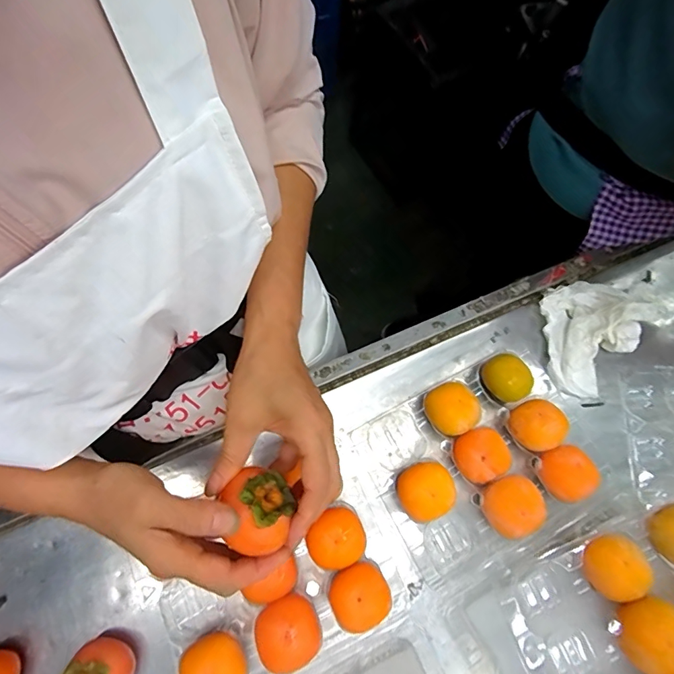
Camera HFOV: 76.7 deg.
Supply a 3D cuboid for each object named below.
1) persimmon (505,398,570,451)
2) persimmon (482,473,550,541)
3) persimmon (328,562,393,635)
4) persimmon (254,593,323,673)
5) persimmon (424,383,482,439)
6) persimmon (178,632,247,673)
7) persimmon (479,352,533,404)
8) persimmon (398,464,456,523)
[{"bbox_3d":[0.209,0.092,0.446,0.050,0.041,0.049,1,73,-4],"label":"persimmon"},{"bbox_3d":[0.173,0.167,0.418,0.054,0.043,0.058,-34,78,-13],"label":"persimmon"},{"bbox_3d":[0.020,0.236,0.389,0.053,0.036,0.050,1,73,-4],"label":"persimmon"},{"bbox_3d":[-0.043,0.257,0.373,0.055,0.036,0.052,1,73,-4],"label":"persimmon"},{"bbox_3d":[0.120,0.075,0.448,0.052,0.038,0.052,-33,78,-13],"label":"persimmon"},{"bbox_3d":[-0.105,0.286,0.368,0.053,0.045,0.053,1,73,-4],"label":"persimmon"},{"bbox_3d":[0.184,0.045,0.463,0.041,0.032,0.051,-27,76,-12],"label":"persimmon"},{"bbox_3d":[0.087,0.153,0.425,0.052,0.037,0.050,1,73,-4],"label":"persimmon"}]

